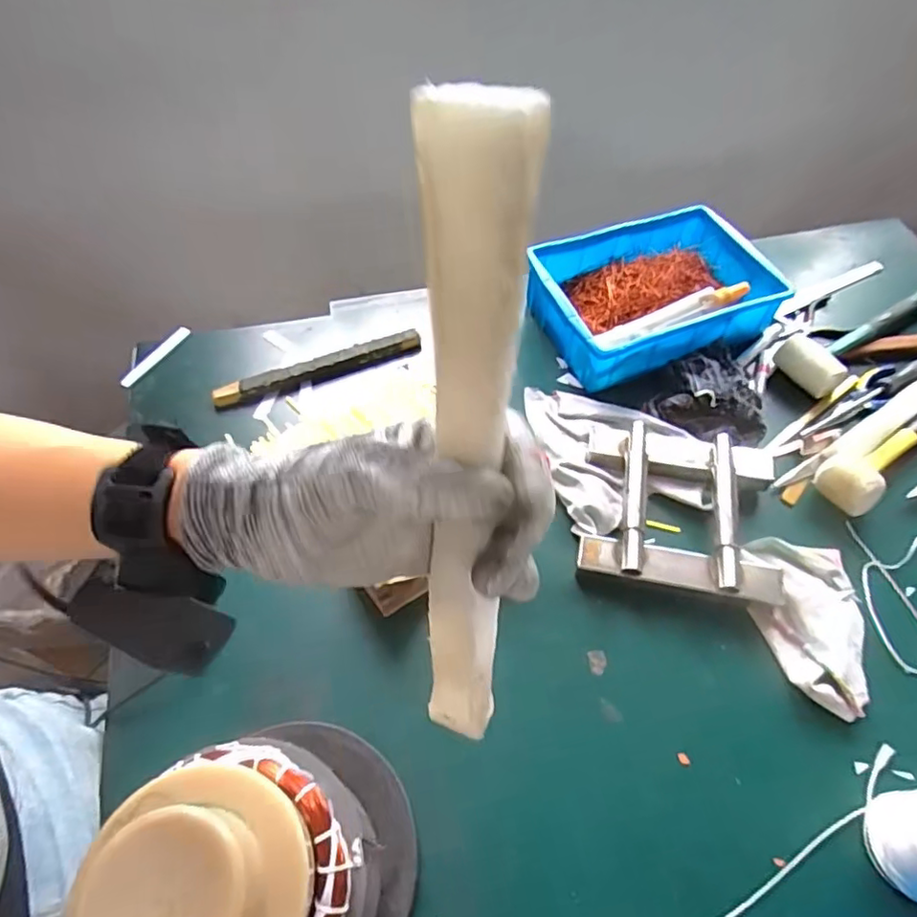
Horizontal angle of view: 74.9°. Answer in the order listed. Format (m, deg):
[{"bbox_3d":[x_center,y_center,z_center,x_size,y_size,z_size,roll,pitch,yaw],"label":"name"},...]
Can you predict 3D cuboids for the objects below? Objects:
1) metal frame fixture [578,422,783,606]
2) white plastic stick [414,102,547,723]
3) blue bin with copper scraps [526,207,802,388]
[{"bbox_3d":[0.233,0.052,0.631,0.196,0.046,0.184,12,56,7],"label":"metal frame fixture"},{"bbox_3d":[0.002,0.024,0.240,0.034,0.294,0.020,4,36,3],"label":"white plastic stick"},{"bbox_3d":[0.265,-0.221,0.793,0.322,0.078,0.208,-18,58,-13],"label":"blue bin with copper scraps"}]

